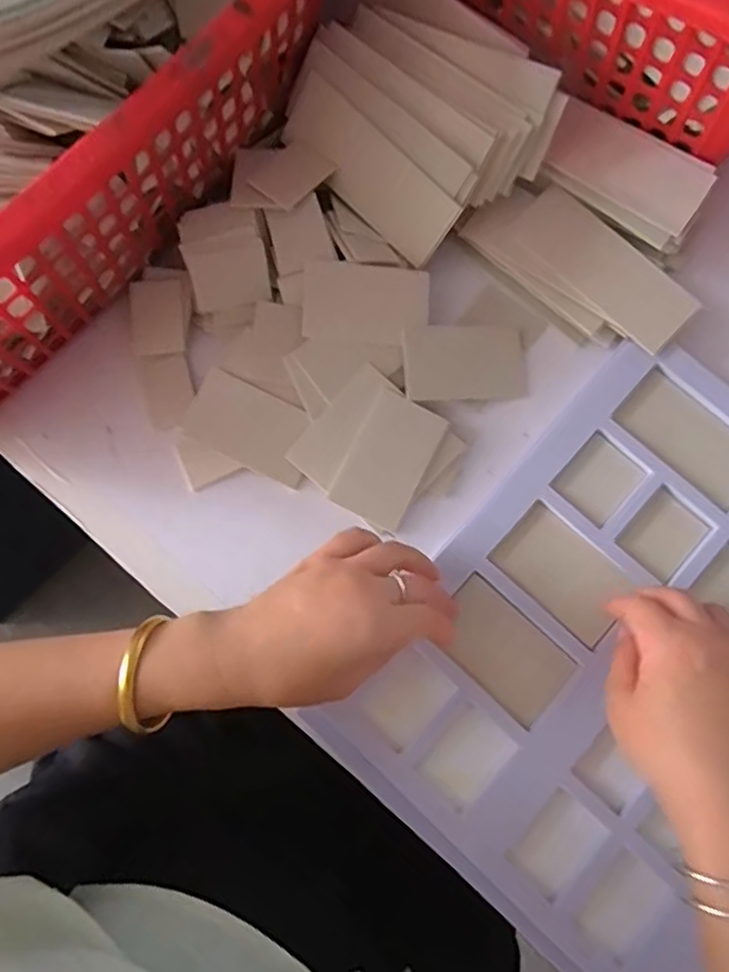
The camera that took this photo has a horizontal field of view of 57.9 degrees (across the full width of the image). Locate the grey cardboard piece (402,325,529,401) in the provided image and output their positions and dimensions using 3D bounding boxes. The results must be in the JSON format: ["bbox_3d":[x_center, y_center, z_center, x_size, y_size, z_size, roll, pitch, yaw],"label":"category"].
[{"bbox_3d":[0.072,-0.089,0.475,0.088,0.007,0.053,-4,85,-10],"label":"grey cardboard piece"}]

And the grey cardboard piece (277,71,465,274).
[{"bbox_3d":[0.002,-0.220,0.462,0.138,0.005,0.050,43,123,1],"label":"grey cardboard piece"}]

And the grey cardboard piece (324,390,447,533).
[{"bbox_3d":[0.018,-0.018,0.459,0.051,0.004,0.086,28,85,-4],"label":"grey cardboard piece"}]

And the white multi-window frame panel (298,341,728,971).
[{"bbox_3d":[0.237,0.155,0.409,0.420,0.030,0.347,41,82,8],"label":"white multi-window frame panel"}]

